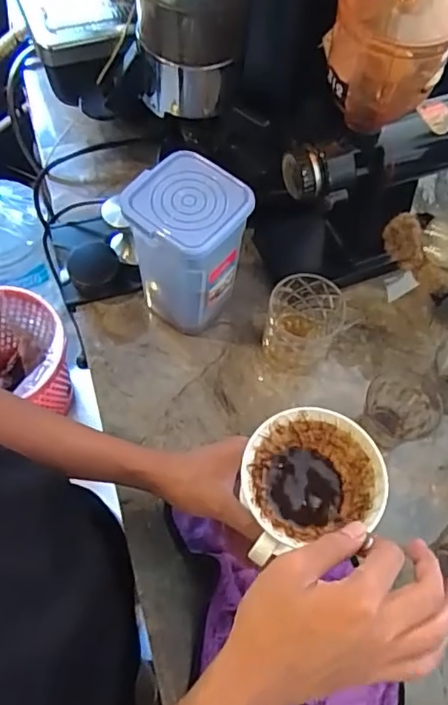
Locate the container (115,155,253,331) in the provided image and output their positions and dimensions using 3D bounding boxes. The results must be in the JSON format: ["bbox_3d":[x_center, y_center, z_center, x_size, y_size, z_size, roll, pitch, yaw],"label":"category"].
[{"bbox_3d":[-0.039,-0.107,0.639,0.108,0.188,0.106,41,69,15],"label":"container"}]

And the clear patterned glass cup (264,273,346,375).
[{"bbox_3d":[0.089,-0.029,0.666,0.081,0.092,0.083,1,64,-3],"label":"clear patterned glass cup"}]

